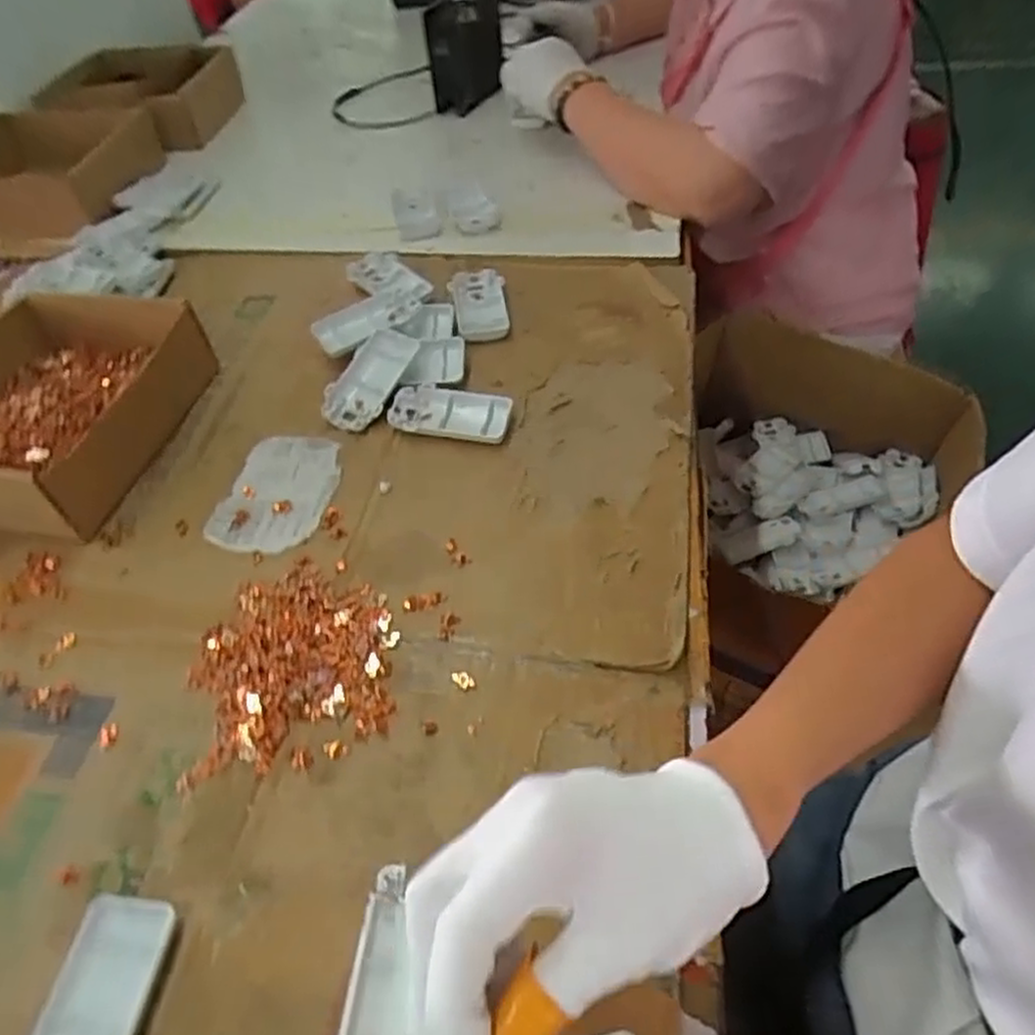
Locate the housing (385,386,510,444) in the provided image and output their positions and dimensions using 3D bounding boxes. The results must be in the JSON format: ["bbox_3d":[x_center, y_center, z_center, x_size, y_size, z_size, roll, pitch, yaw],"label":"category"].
[{"bbox_3d":[-0.055,-0.083,0.629,0.097,0.016,0.051,7,52,9],"label":"housing"}]

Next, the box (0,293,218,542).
[{"bbox_3d":[-0.381,-0.094,0.625,0.202,0.062,0.214,10,52,11],"label":"box"}]

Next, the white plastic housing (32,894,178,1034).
[{"bbox_3d":[-0.201,0.234,0.366,0.052,0.017,0.097,2,51,5],"label":"white plastic housing"}]

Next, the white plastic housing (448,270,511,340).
[{"bbox_3d":[-0.035,-0.200,0.721,0.050,0.018,0.098,-5,51,0],"label":"white plastic housing"}]

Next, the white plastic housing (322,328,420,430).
[{"bbox_3d":[-0.120,-0.115,0.641,0.048,0.024,0.097,27,76,23],"label":"white plastic housing"}]

